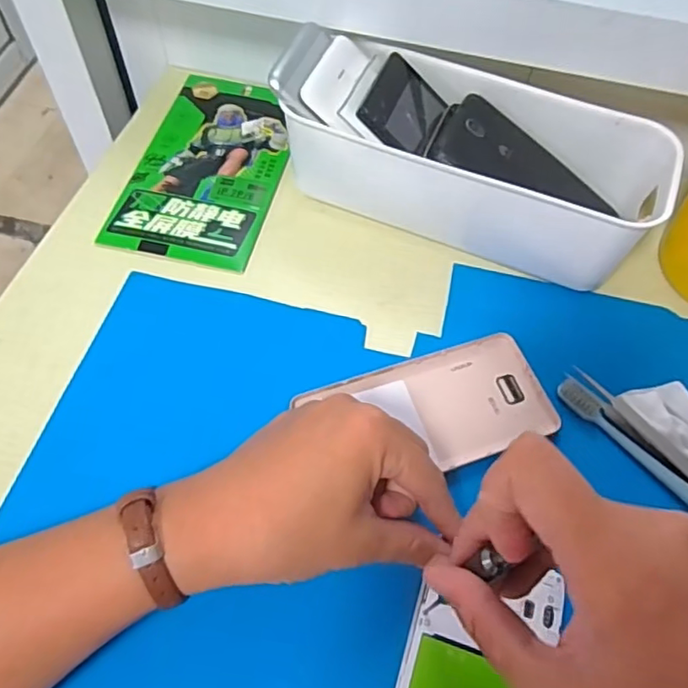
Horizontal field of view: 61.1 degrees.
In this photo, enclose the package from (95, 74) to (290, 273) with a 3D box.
[{"bbox_3d":[-0.100,-0.139,0.447,0.106,0.004,0.190,11,60,4],"label":"package"}]

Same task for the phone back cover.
[{"bbox_3d":[0.053,0.039,0.347,0.136,0.010,0.071,-17,62,-12],"label":"phone back cover"}]

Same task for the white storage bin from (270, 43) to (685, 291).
[{"bbox_3d":[0.089,-0.126,0.405,0.260,0.084,0.100,22,61,10],"label":"white storage bin"}]

